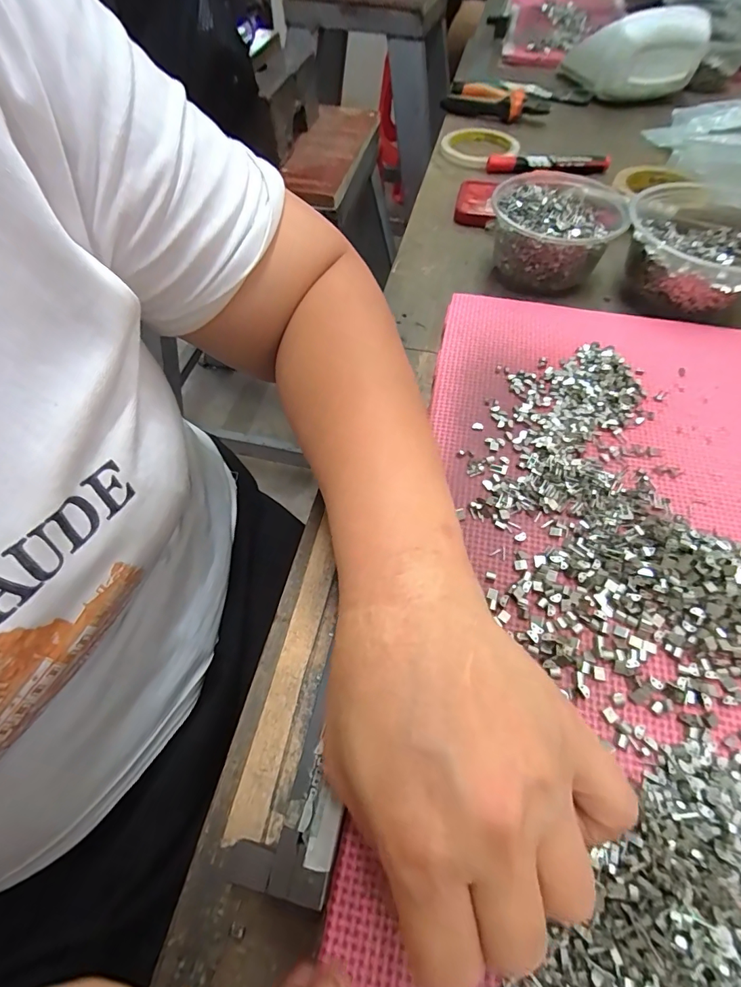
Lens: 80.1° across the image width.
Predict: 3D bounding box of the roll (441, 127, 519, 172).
[{"bbox_3d":[0.149,-0.456,0.578,0.099,0.014,0.108,0,58,0],"label":"roll"}]

